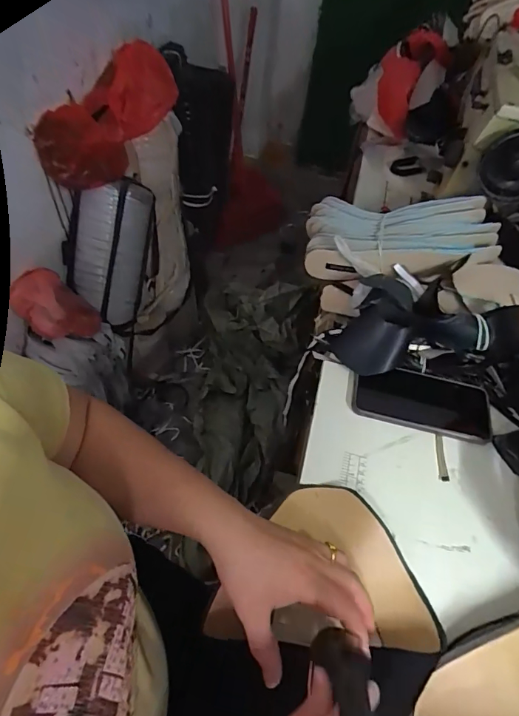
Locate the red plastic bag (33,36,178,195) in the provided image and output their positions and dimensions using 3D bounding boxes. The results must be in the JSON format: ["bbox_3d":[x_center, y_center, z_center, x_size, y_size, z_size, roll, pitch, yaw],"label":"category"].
[{"bbox_3d":[-0.331,-0.514,0.940,0.155,0.131,0.338,33,80,22],"label":"red plastic bag"}]

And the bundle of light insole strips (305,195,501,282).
[{"bbox_3d":[0.205,-0.178,0.645,0.265,0.092,0.131,10,51,4],"label":"bundle of light insole strips"}]

